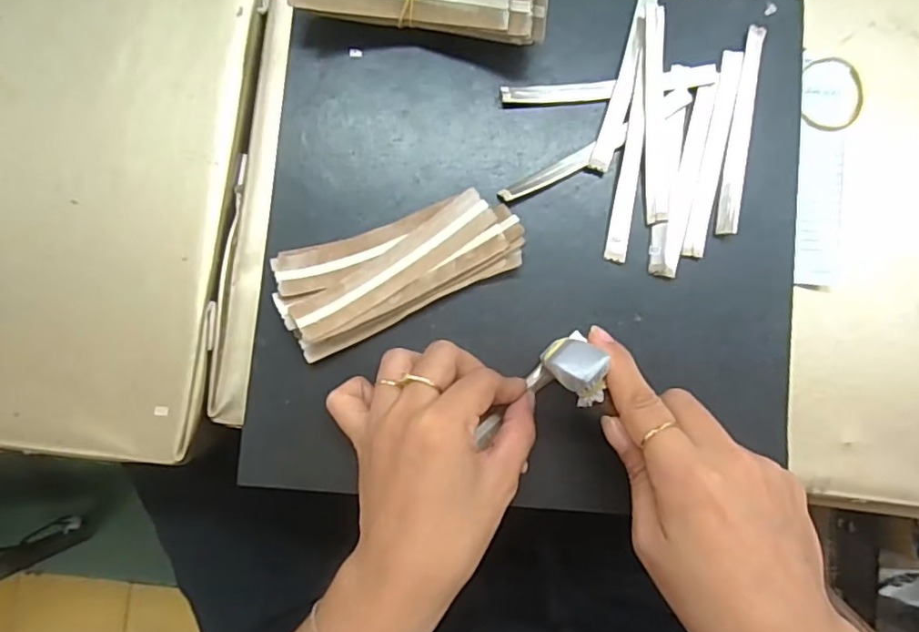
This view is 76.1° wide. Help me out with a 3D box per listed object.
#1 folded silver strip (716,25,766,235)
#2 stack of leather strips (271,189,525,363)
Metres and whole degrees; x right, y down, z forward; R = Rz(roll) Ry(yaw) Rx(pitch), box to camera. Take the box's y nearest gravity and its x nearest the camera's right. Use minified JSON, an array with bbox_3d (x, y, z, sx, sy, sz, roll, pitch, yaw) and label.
[{"bbox_3d":[0.161,-0.107,0.335,0.012,0.006,0.123,10,86,1],"label":"folded silver strip"},{"bbox_3d":[-0.033,-0.030,0.323,0.133,0.023,0.057,-25,86,-2],"label":"stack of leather strips"}]

